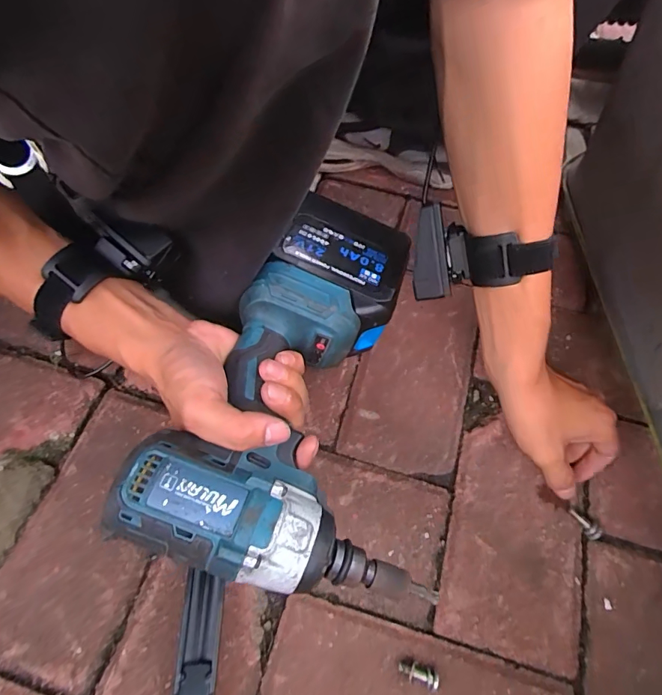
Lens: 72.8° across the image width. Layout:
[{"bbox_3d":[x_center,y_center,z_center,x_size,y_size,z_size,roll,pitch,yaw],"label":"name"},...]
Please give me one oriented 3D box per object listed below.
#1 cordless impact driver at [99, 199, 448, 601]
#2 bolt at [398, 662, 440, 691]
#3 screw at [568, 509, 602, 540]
[{"bbox_3d":[-0.005,0.016,0.315,0.155,0.066,0.277,15,55,6],"label":"cordless impact driver"},{"bbox_3d":[0.065,0.243,0.335,0.029,0.013,0.012,16,62,7],"label":"bolt"},{"bbox_3d":[0.220,0.153,0.390,0.010,0.008,0.031,-37,69,-20],"label":"screw"}]

